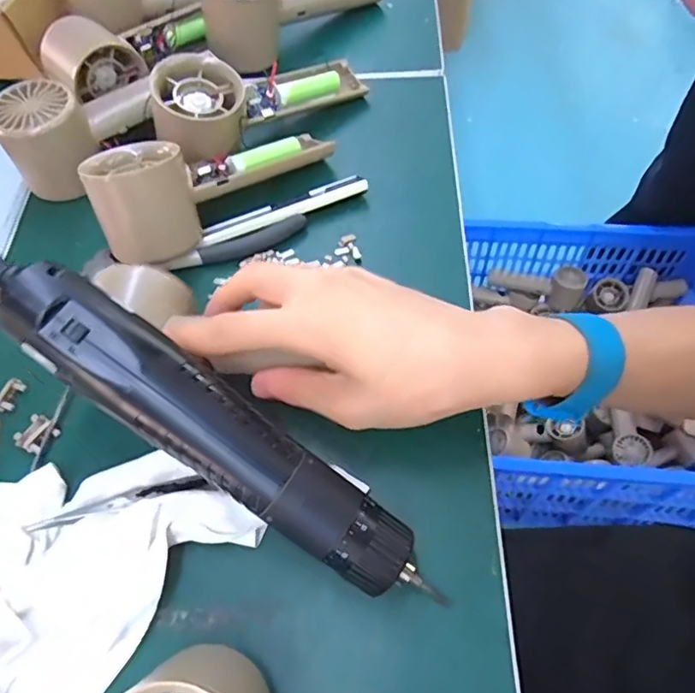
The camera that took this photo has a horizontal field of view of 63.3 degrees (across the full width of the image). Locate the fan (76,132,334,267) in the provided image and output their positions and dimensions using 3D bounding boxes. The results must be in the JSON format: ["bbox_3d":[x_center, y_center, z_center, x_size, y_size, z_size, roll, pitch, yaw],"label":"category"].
[{"bbox_3d":[-0.082,-0.109,0.353,0.158,0.061,0.070,-40,65,-19],"label":"fan"}]

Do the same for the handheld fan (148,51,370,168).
[{"bbox_3d":[-0.057,-0.174,0.394,0.158,0.051,0.048,-27,61,-29],"label":"handheld fan"}]

